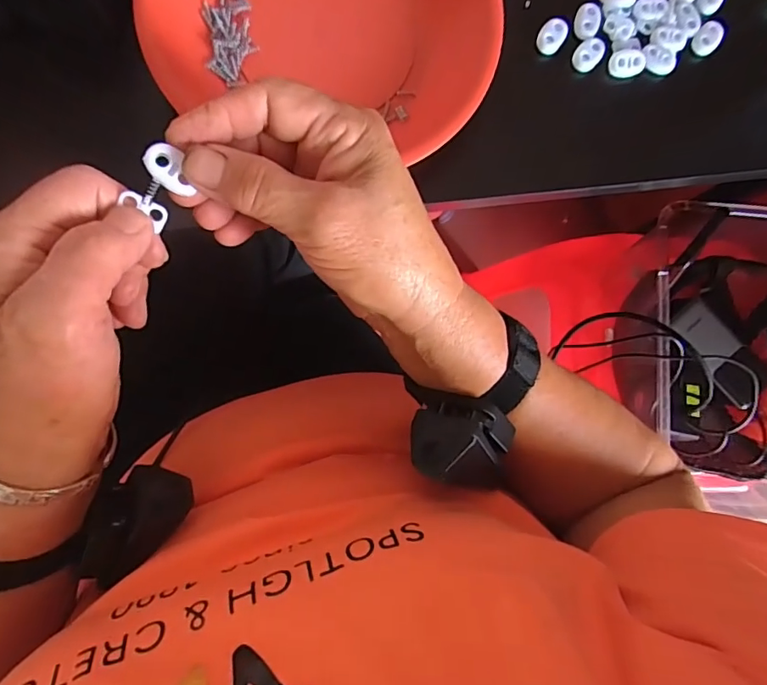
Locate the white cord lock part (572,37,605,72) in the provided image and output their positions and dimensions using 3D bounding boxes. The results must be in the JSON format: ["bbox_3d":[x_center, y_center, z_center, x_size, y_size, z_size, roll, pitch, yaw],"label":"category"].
[{"bbox_3d":[0.128,-0.179,0.311,0.016,0.006,0.021,40,82,-2],"label":"white cord lock part"}]

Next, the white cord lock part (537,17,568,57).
[{"bbox_3d":[0.104,-0.189,0.309,0.016,0.007,0.022,32,83,-3],"label":"white cord lock part"}]

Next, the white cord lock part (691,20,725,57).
[{"bbox_3d":[0.205,-0.192,0.316,0.023,0.006,0.016,-41,91,-8],"label":"white cord lock part"}]

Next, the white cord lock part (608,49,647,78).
[{"bbox_3d":[0.152,-0.174,0.312,0.022,0.007,0.016,-2,86,-7],"label":"white cord lock part"}]

